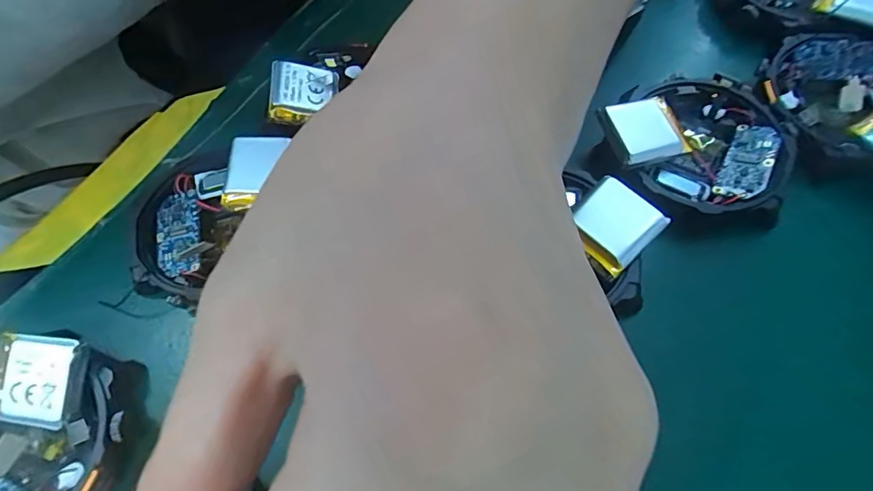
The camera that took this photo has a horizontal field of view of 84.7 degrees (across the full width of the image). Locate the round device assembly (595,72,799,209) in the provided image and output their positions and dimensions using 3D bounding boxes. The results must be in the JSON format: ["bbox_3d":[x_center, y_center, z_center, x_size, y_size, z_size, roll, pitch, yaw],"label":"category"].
[{"bbox_3d":[0.079,-0.033,0.147,0.053,0.014,0.045,27,70,14],"label":"round device assembly"}]

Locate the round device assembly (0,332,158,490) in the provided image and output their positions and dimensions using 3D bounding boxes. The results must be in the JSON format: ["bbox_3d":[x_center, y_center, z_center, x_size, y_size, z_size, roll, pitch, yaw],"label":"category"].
[{"bbox_3d":[-0.099,0.050,0.117,0.051,0.018,0.051,-1,66,3],"label":"round device assembly"}]

